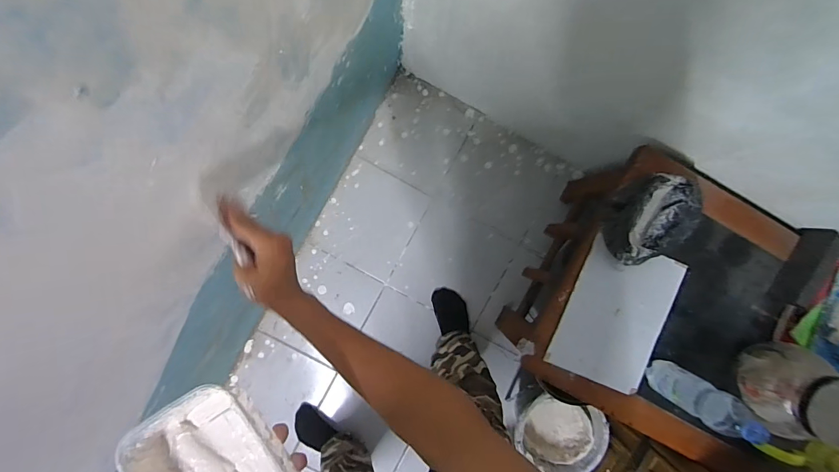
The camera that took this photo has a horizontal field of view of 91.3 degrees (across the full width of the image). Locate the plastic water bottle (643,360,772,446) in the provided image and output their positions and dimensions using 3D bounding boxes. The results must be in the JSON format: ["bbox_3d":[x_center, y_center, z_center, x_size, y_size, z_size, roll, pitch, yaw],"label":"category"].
[{"bbox_3d":[0.509,0.295,0.748,0.059,0.207,0.065,27,93,-8],"label":"plastic water bottle"}]

